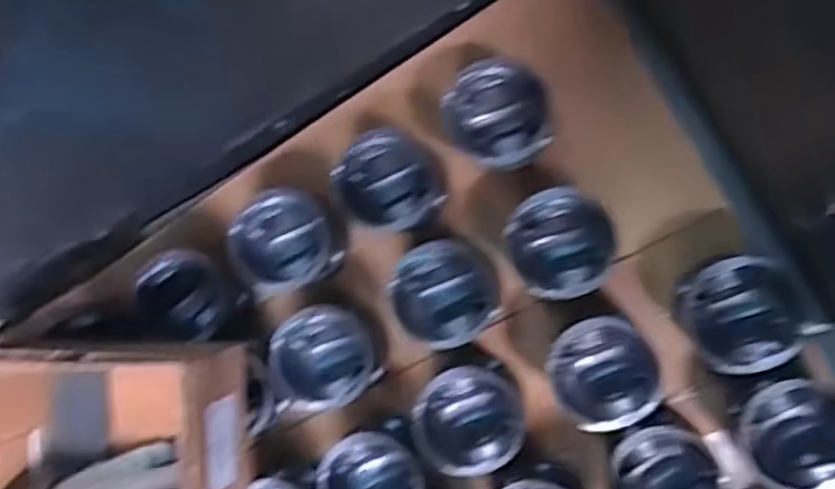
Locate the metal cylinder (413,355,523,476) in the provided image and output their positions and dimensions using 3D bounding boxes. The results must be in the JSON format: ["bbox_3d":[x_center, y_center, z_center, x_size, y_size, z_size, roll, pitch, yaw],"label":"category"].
[{"bbox_3d":[0.044,0.141,0.630,0.083,0.067,0.080,0,90,9],"label":"metal cylinder"}]

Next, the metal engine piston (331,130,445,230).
[{"bbox_3d":[-0.022,-0.051,0.649,0.082,0.061,0.086,-32,85,8],"label":"metal engine piston"}]

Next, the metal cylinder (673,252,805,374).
[{"bbox_3d":[0.249,0.050,0.596,0.085,0.076,0.084,0,90,9],"label":"metal cylinder"}]

